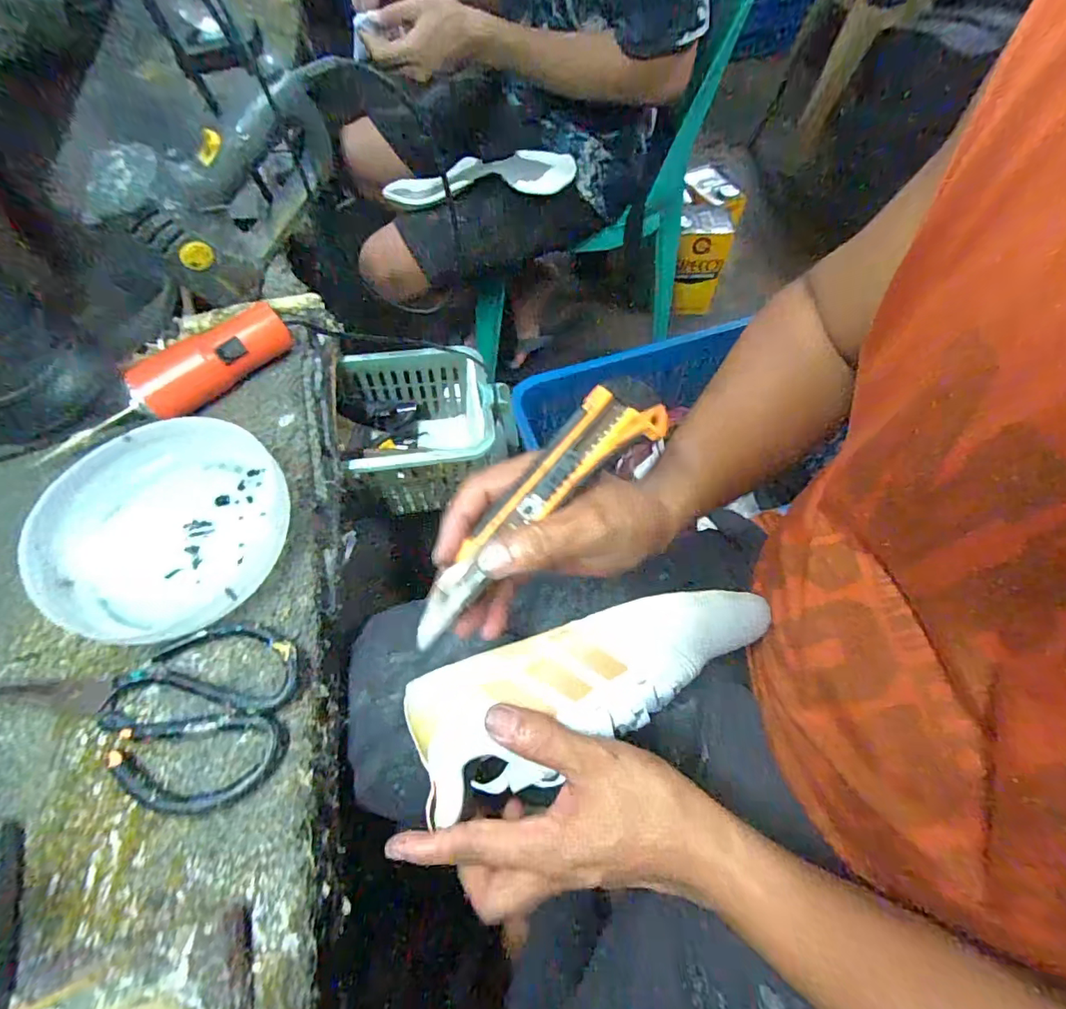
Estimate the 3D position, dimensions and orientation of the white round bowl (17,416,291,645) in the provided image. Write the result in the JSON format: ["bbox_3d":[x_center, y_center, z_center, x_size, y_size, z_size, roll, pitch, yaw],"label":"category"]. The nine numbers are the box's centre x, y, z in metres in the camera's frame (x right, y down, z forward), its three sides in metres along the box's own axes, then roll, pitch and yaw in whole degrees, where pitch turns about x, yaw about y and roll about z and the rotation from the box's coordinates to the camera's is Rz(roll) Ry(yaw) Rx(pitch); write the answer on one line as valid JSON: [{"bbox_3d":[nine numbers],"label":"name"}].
[{"bbox_3d":[-0.246,0.014,0.341,0.141,0.041,0.147,0,60,-1],"label":"white round bowl"}]

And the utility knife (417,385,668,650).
[{"bbox_3d":[-0.001,0.005,0.269,0.037,0.014,0.171,43,89,21],"label":"utility knife"}]

